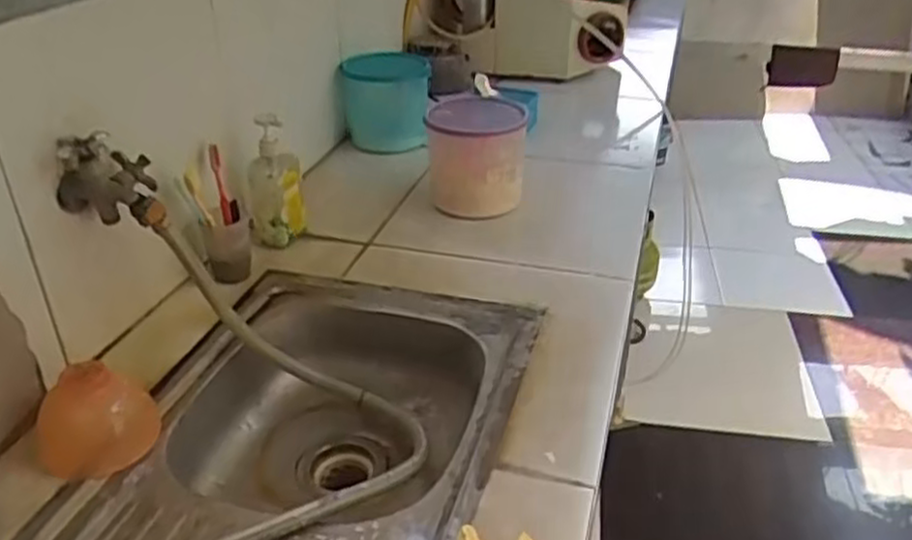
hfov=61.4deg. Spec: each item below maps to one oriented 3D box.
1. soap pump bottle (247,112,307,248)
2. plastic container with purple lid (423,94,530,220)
[{"bbox_3d":[-0.269,-0.128,1.136,0.080,0.192,0.094,-9,32,-15],"label":"soap pump bottle"},{"bbox_3d":[0.031,-0.175,1.265,0.155,0.183,0.140,-3,31,-6],"label":"plastic container with purple lid"}]

